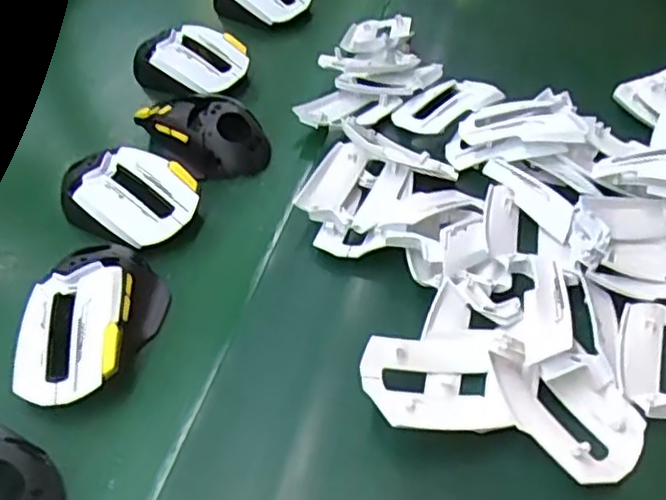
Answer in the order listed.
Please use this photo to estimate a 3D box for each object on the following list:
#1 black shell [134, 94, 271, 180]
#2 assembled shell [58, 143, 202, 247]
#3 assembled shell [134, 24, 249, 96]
[{"bbox_3d":[-0.097,-0.090,0.521,0.100,0.040,0.057,29,53,29],"label":"black shell"},{"bbox_3d":[-0.143,-0.038,0.468,0.105,0.039,0.066,19,48,21],"label":"assembled shell"},{"bbox_3d":[-0.126,-0.163,0.591,0.102,0.042,0.061,16,48,19],"label":"assembled shell"}]

